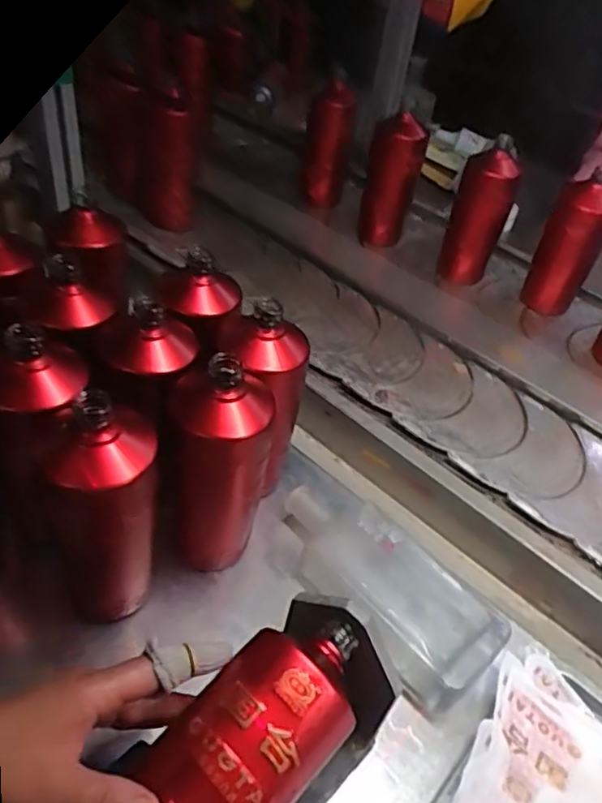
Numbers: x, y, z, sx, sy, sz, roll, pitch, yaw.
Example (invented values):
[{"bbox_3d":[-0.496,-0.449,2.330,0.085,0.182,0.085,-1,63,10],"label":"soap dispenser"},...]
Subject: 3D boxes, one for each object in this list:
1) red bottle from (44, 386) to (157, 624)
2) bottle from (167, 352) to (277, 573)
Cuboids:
[{"bbox_3d":[-0.144,0.083,0.455,0.077,0.203,0.072,-1,45,-9],"label":"red bottle"},{"bbox_3d":[-0.067,0.058,0.510,0.079,0.207,0.071,4,44,-4],"label":"bottle"}]

